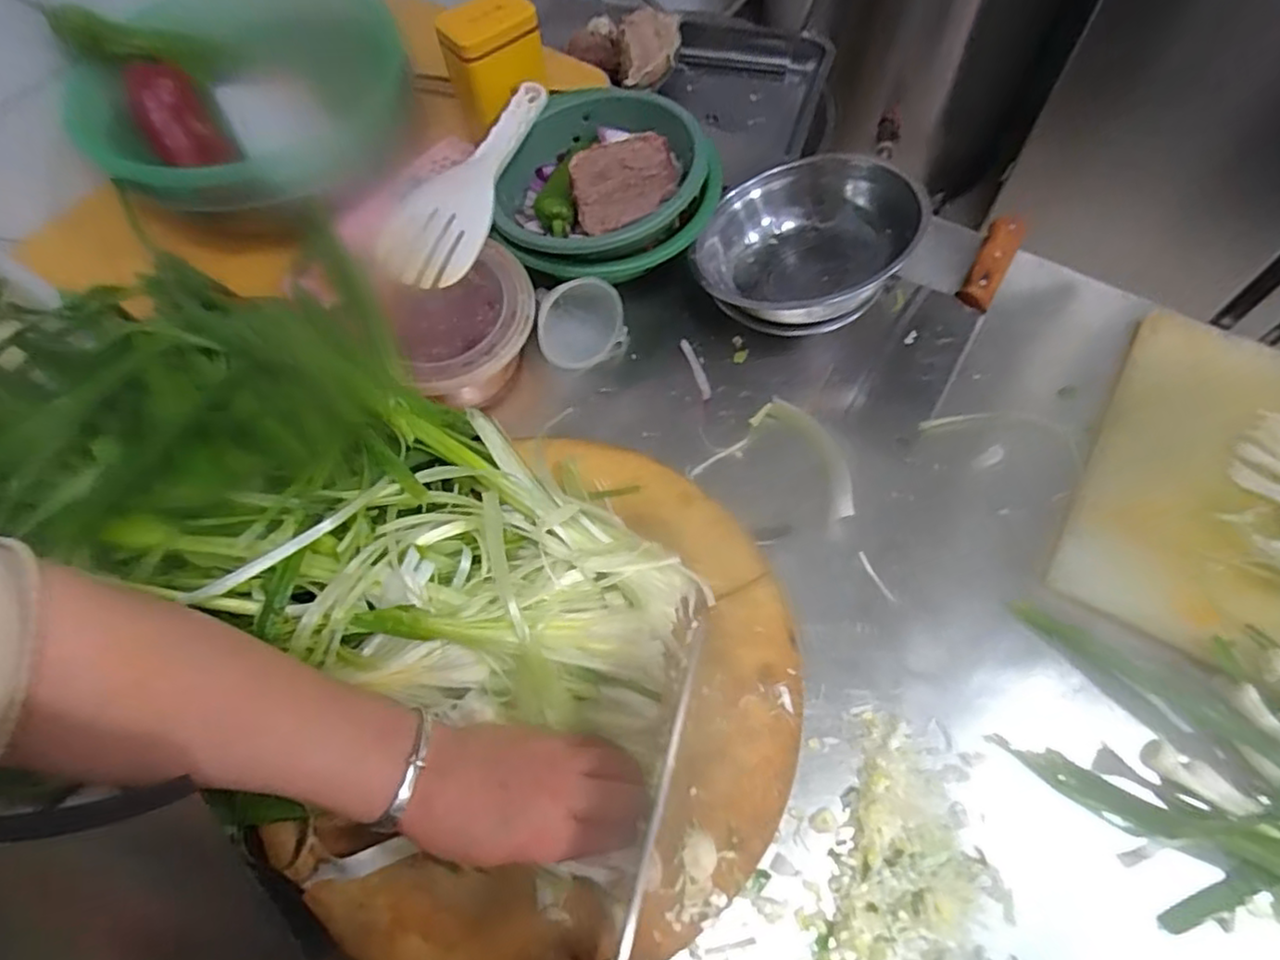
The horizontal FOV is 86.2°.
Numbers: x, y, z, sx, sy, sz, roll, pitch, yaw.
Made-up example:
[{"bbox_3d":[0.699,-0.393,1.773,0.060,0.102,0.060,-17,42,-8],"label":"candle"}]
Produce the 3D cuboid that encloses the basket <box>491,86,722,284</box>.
[{"bbox_3d":[-0.030,-0.287,0.634,0.206,0.084,0.200,-6,63,0],"label":"basket"}]

